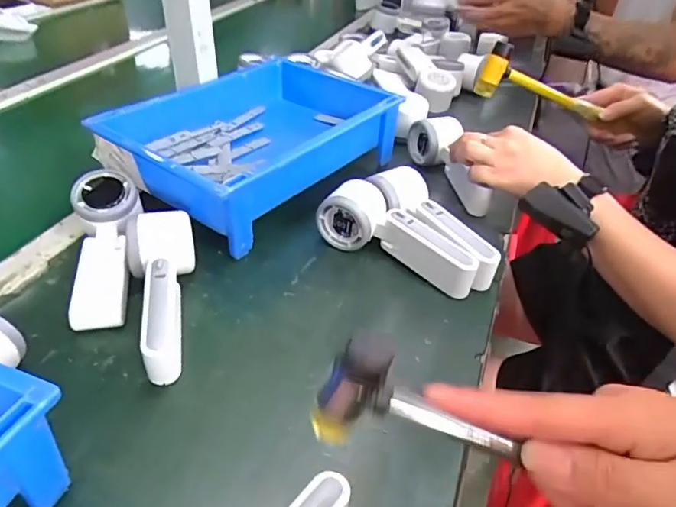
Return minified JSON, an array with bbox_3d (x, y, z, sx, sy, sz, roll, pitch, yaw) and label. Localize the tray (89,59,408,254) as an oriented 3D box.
[{"bbox_3d":[-0.096,-0.137,0.621,0.238,0.089,0.315,25,43,26],"label":"tray"}]

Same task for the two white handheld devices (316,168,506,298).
[{"bbox_3d":[0.063,-0.022,0.495,0.114,0.066,0.161,-18,42,-24],"label":"two white handheld devices"}]

